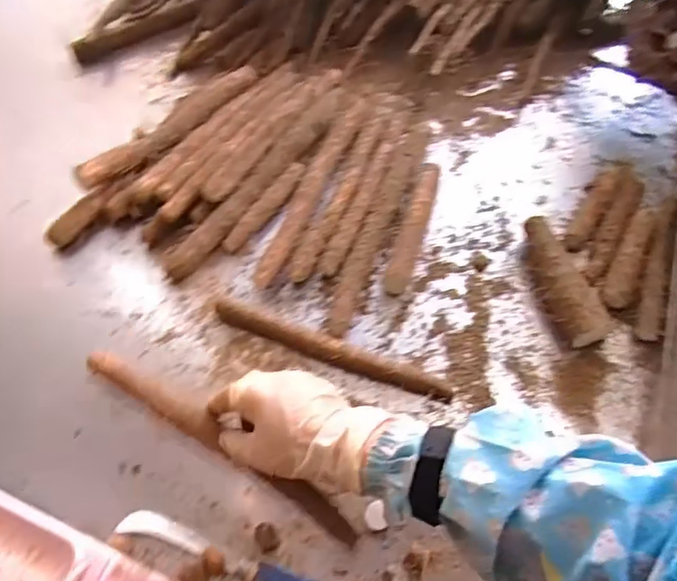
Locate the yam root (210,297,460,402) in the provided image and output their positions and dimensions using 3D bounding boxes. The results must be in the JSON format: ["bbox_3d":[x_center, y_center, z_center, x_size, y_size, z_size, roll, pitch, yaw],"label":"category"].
[{"bbox_3d":[-0.012,0.058,0.562,0.249,0.020,0.022,21,61,14],"label":"yam root"}]

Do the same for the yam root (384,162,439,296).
[{"bbox_3d":[0.088,-0.082,0.645,0.027,0.032,0.187,14,60,10],"label":"yam root"}]

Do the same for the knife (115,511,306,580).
[{"bbox_3d":[-0.088,0.224,0.462,0.200,0.031,0.023,18,61,12],"label":"knife"}]

